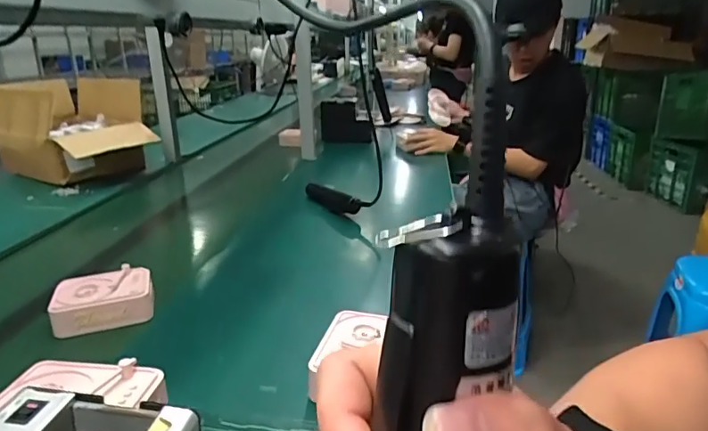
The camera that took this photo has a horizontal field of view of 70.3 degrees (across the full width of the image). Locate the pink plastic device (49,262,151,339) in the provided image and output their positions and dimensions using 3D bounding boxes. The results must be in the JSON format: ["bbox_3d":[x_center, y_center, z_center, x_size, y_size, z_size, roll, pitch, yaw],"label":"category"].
[{"bbox_3d":[-0.357,0.121,0.720,0.133,0.049,0.094,-11,22,-25],"label":"pink plastic device"}]

